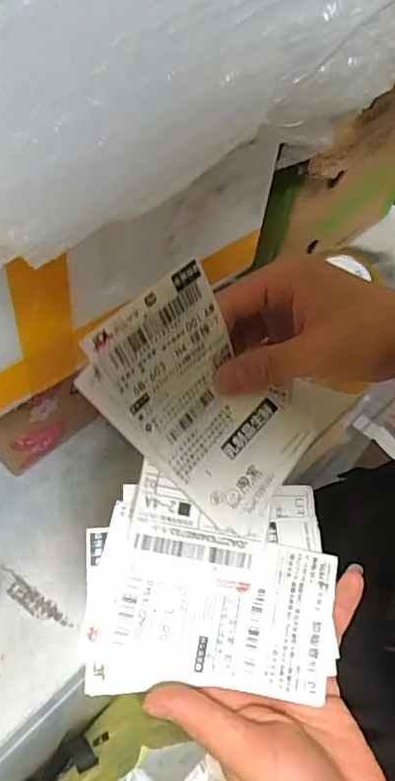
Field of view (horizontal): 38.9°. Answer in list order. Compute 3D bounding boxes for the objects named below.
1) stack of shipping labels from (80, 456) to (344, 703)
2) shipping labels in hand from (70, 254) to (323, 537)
[{"bbox_3d":[0.011,0.102,0.302,0.134,0.013,0.108,9,68,-12],"label":"stack of shipping labels"},{"bbox_3d":[0.003,0.005,0.300,0.083,0.018,0.132,-49,116,-18],"label":"shipping labels in hand"}]

